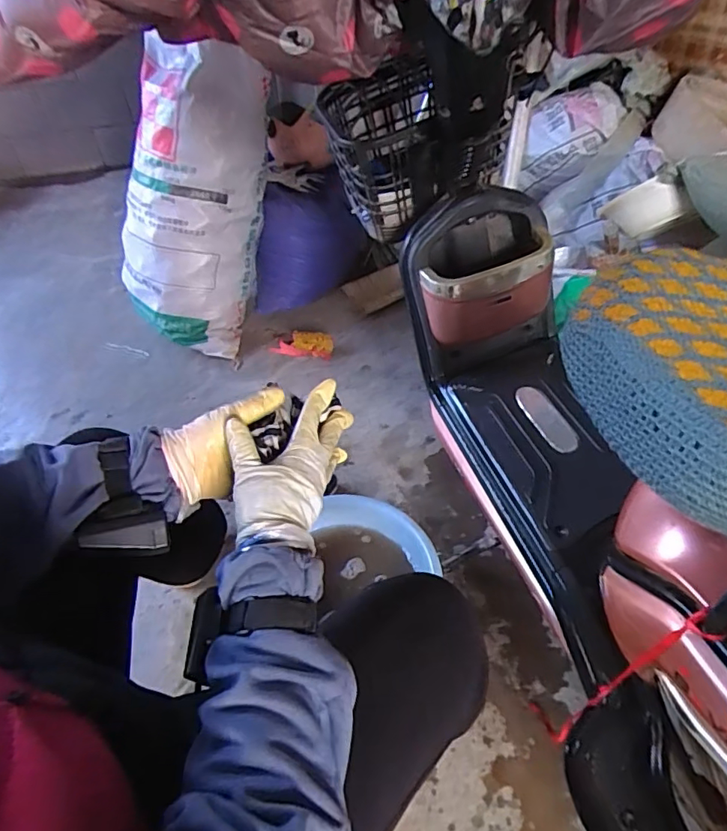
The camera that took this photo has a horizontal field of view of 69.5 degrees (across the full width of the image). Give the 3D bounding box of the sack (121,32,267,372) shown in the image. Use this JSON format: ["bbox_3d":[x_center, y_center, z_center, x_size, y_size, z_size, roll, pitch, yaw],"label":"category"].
[{"bbox_3d":[-0.436,-0.552,1.436,0.319,0.726,0.296,26,29,27],"label":"sack"}]

